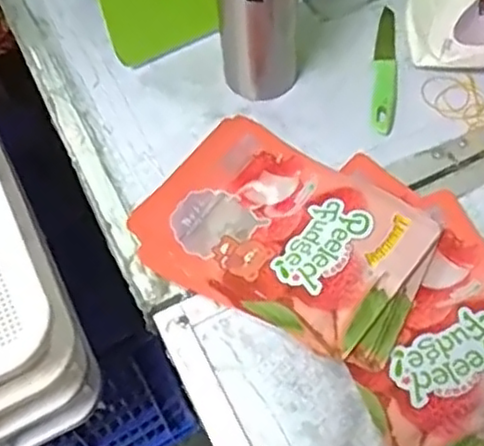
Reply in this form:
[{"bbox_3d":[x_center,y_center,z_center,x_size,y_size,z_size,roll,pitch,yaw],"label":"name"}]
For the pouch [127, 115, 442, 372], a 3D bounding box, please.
[{"bbox_3d":[0.039,0.010,0.605,0.246,0.022,0.164,29,64,20],"label":"pouch"}]

